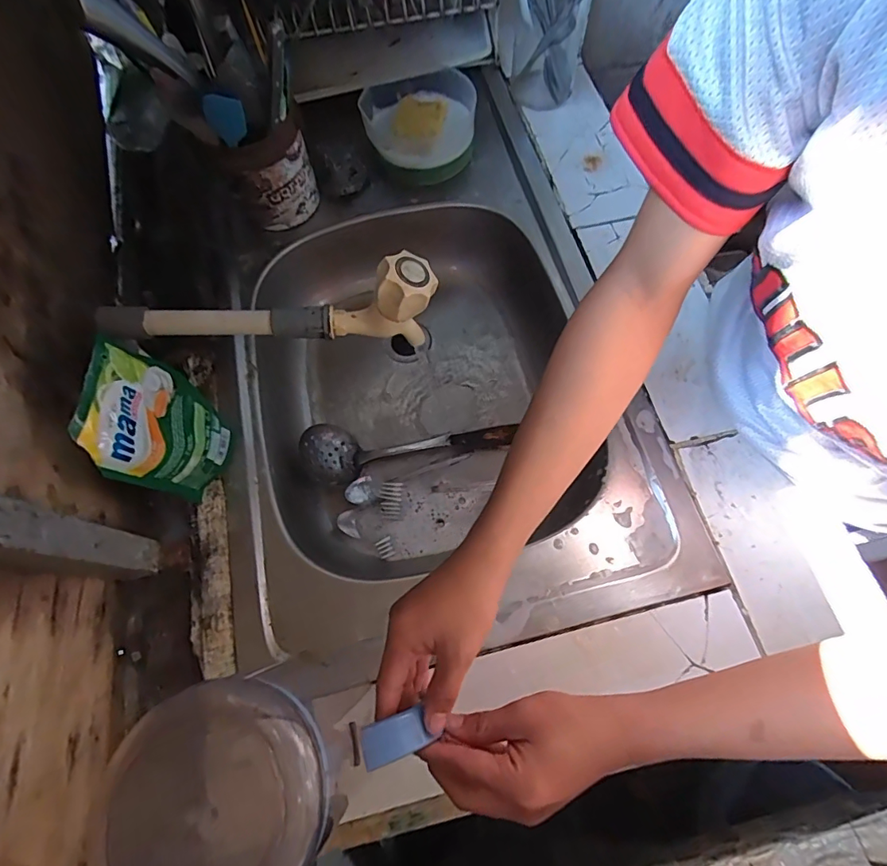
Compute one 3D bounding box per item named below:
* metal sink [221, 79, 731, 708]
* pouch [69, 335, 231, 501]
[{"bbox_3d":[-0.033,-0.102,0.604,0.462,0.128,0.704,-13,67,-2],"label":"metal sink"},{"bbox_3d":[-0.253,-0.003,0.434,0.040,0.165,0.109,-4,67,1],"label":"pouch"}]

